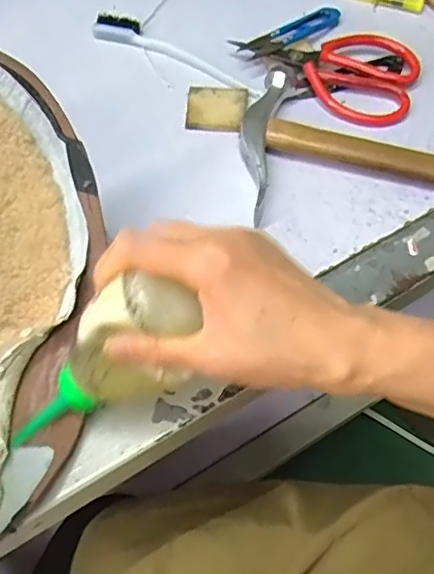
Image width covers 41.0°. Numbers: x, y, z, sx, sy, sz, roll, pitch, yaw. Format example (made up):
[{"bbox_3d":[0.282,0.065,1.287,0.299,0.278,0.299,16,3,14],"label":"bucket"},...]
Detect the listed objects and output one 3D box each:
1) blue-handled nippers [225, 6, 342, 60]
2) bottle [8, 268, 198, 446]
[{"bbox_3d":[0.065,-0.222,0.507,0.108,0.014,0.031,-27,65,-14],"label":"blue-handled nippers"},{"bbox_3d":[-0.061,0.049,0.306,0.043,0.141,0.041,0,51,-43],"label":"bottle"}]

